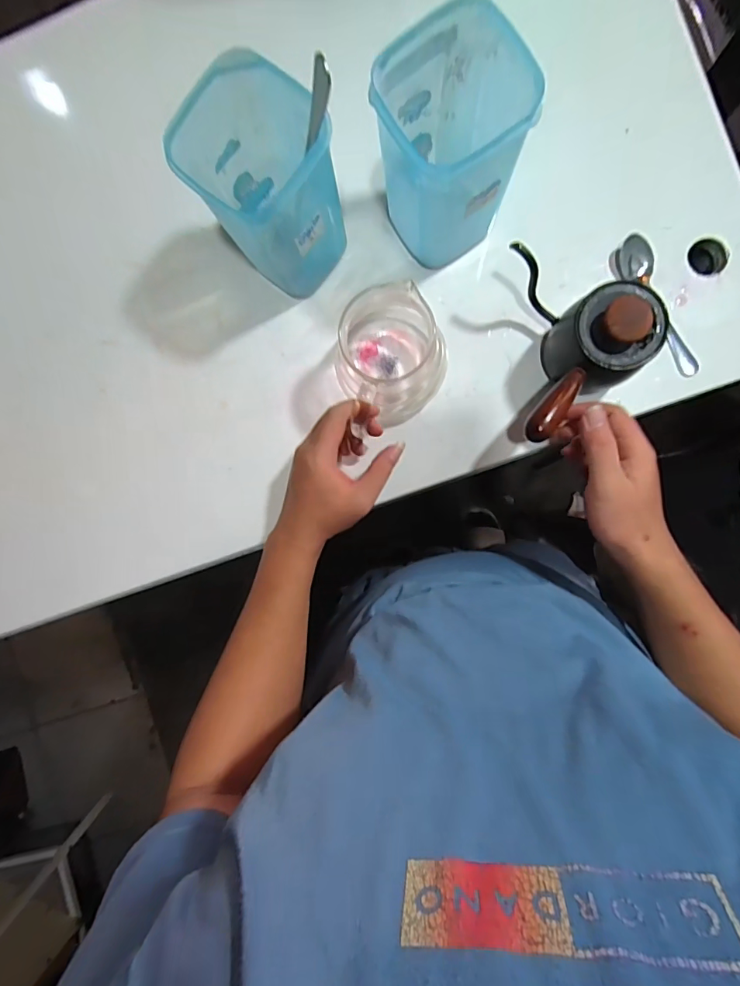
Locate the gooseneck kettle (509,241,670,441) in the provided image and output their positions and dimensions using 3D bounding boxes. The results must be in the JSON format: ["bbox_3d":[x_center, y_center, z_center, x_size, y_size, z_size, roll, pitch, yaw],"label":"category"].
[{"bbox_3d":[0.181,-0.126,0.387,0.102,0.092,0.157,1,90,5],"label":"gooseneck kettle"}]

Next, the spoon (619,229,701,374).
[{"bbox_3d":[0.268,-0.172,0.421,0.028,0.016,0.137,-23,88,5],"label":"spoon"}]

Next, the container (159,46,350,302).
[{"bbox_3d":[-0.078,-0.248,0.380,0.094,0.151,0.092,35,93,4],"label":"container"}]

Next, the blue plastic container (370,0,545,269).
[{"bbox_3d":[0.062,-0.268,0.372,0.092,0.151,0.092,-32,87,4],"label":"blue plastic container"}]

